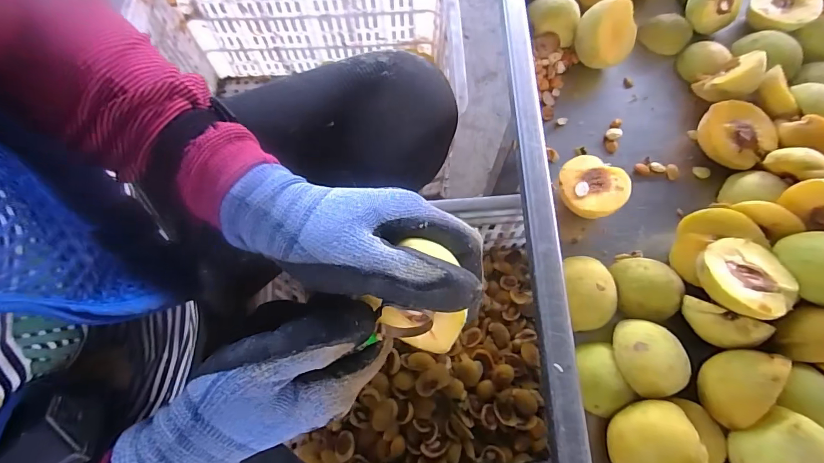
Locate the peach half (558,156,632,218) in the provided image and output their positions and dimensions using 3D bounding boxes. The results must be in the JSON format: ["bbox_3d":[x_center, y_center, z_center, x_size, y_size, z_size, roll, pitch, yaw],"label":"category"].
[{"bbox_3d":[0.160,-0.038,0.376,0.055,0.036,0.057,0,69,0],"label":"peach half"}]

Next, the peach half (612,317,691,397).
[{"bbox_3d":[0.181,0.095,0.314,0.048,0.024,0.055,-4,69,-2],"label":"peach half"}]

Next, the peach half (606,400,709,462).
[{"bbox_3d":[0.169,0.149,0.290,0.057,0.021,0.055,-16,49,26],"label":"peach half"}]

